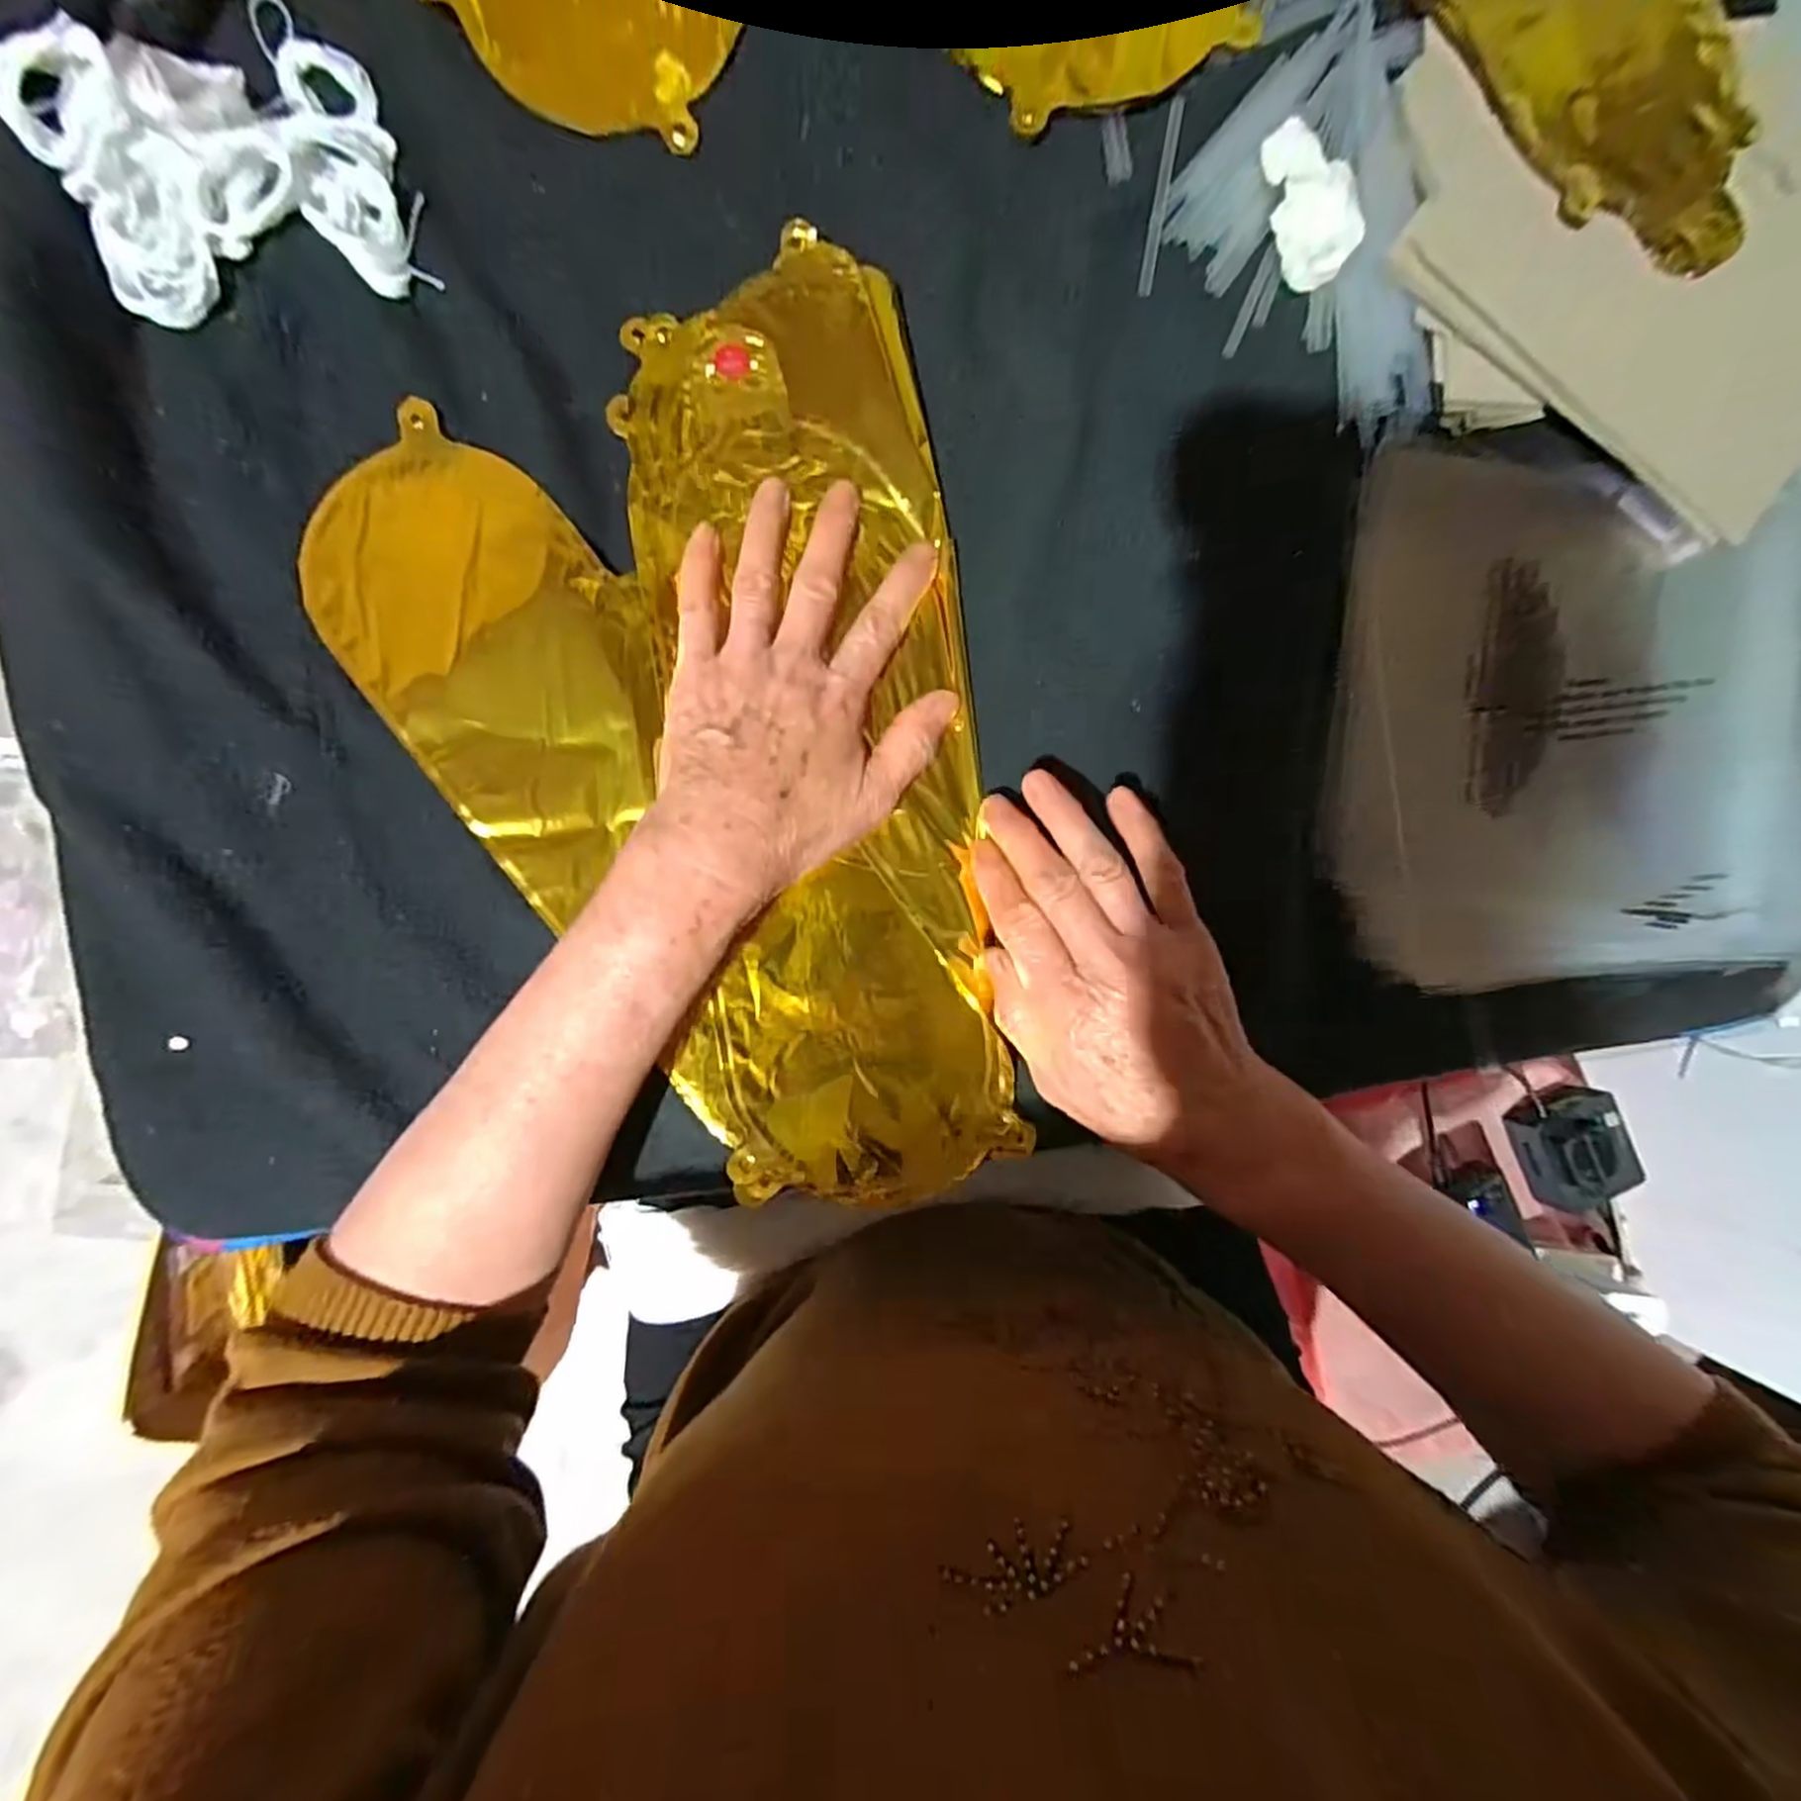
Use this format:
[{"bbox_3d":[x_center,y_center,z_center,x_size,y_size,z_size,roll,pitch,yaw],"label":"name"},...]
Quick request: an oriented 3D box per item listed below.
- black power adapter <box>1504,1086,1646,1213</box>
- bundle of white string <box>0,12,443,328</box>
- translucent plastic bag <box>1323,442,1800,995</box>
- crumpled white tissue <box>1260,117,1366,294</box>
[{"bbox_3d":[0.534,0.198,0.610,0.073,0.040,0.095,-15,89,-6],"label":"black power adapter"},{"bbox_3d":[-0.263,-0.287,0.301,0.120,0.040,0.101,-24,92,-5],"label":"bundle of white string"},{"bbox_3d":[0.310,-0.087,0.349,0.221,0.028,0.244,0,87,-5],"label":"translucent plastic bag"},{"bbox_3d":[0.185,-0.315,0.348,0.027,0.023,0.066,-19,89,-6],"label":"crumpled white tissue"}]

